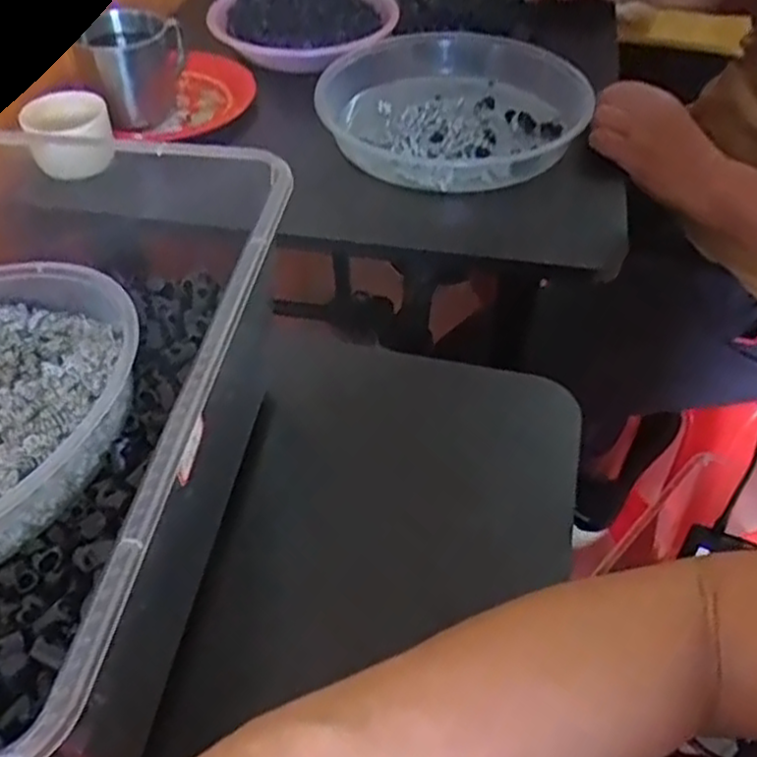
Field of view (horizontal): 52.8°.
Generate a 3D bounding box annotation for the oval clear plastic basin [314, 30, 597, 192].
[{"bbox_3d":[0.059,-0.224,0.638,0.211,0.063,0.163,-2,46,-4],"label":"oval clear plastic basin"}]

